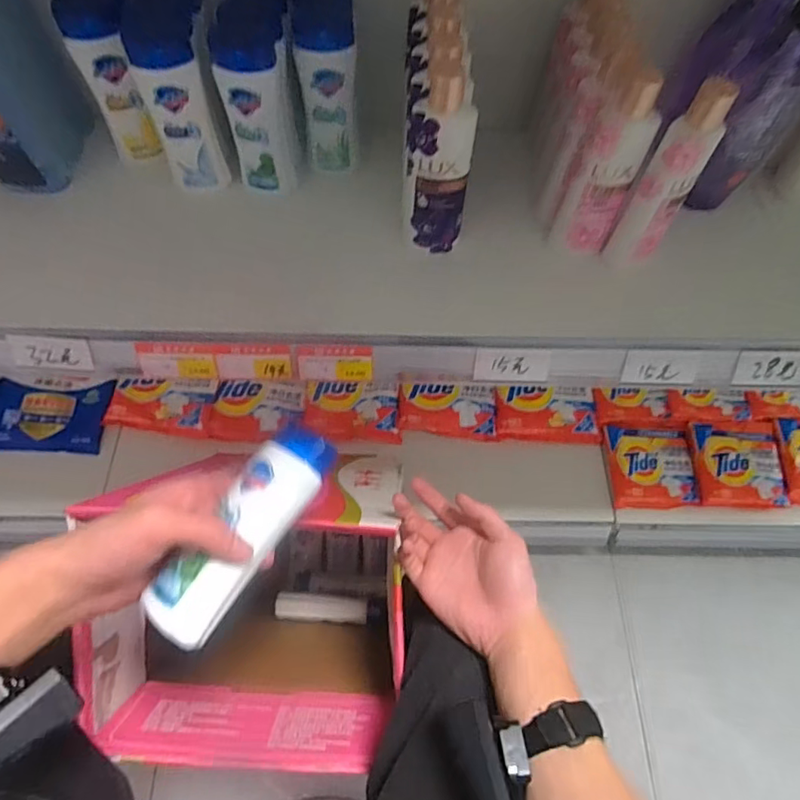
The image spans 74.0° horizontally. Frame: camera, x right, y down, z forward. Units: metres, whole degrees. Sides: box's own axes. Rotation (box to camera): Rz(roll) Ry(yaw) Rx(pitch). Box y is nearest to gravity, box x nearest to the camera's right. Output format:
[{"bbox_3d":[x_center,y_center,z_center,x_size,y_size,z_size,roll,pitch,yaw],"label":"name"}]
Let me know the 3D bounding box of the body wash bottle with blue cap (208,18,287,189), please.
[{"bbox_3d":[-0.140,-0.277,0.510,0.056,0.139,0.062,-11,64,-8],"label":"body wash bottle with blue cap"}]

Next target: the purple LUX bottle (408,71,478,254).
[{"bbox_3d":[0.034,-0.199,0.467,0.054,0.155,0.032,11,63,3],"label":"purple LUX bottle"}]

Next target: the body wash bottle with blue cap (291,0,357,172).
[{"bbox_3d":[-0.069,-0.306,0.512,0.052,0.155,0.050,-2,63,-3],"label":"body wash bottle with blue cap"}]

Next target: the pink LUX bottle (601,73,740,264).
[{"bbox_3d":[0.232,-0.186,0.465,0.045,0.159,0.042,34,66,14],"label":"pink LUX bottle"}]

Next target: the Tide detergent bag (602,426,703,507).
[{"bbox_3d":[0.457,0.124,0.967,0.159,0.023,0.143,1,63,-2],"label":"Tide detergent bag"}]

